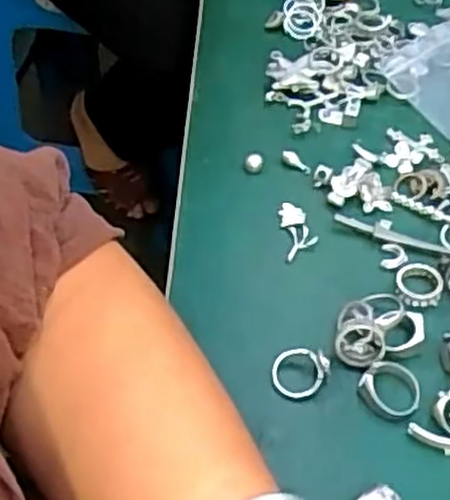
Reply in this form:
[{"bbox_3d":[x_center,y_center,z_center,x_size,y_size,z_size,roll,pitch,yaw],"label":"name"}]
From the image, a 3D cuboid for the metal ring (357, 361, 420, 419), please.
[{"bbox_3d":[0.076,0.063,0.340,0.023,0.007,0.027,-37,62,-24],"label":"metal ring"}]

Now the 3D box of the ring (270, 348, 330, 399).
[{"bbox_3d":[0.034,0.056,0.344,0.026,0.007,0.023,3,79,14],"label":"ring"}]

